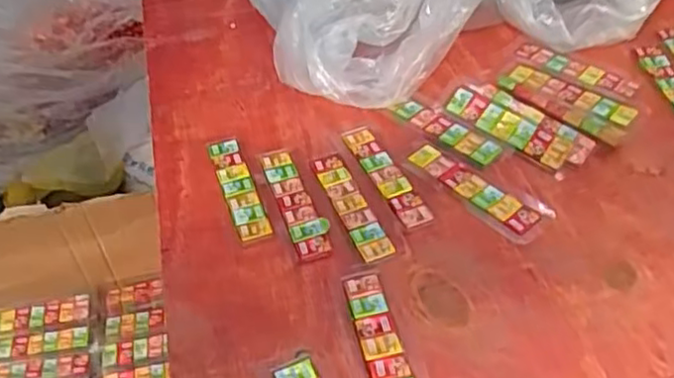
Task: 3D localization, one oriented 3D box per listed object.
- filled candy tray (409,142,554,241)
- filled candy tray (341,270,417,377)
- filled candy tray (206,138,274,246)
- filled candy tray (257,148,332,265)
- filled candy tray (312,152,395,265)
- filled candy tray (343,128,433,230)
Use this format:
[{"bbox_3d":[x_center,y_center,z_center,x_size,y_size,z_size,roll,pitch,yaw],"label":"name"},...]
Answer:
[{"bbox_3d":[0.109,0.000,0.545,0.121,0.008,0.034,32,56,31],"label":"filled candy tray"},{"bbox_3d":[0.031,0.107,0.452,0.033,0.006,0.129,-9,46,-5],"label":"filled candy tray"},{"bbox_3d":[-0.080,0.000,0.561,0.027,0.013,0.115,-17,47,-12],"label":"filled candy tray"},{"bbox_3d":[-0.034,0.008,0.548,0.029,0.008,0.126,-17,47,-12],"label":"filled candy tray"},{"bbox_3d":[0.011,0.012,0.542,0.026,0.004,0.115,-18,47,-13],"label":"filled candy tray"},{"bbox_3d":[0.040,-0.013,0.561,0.025,0.006,0.116,-20,47,-14],"label":"filled candy tray"}]

